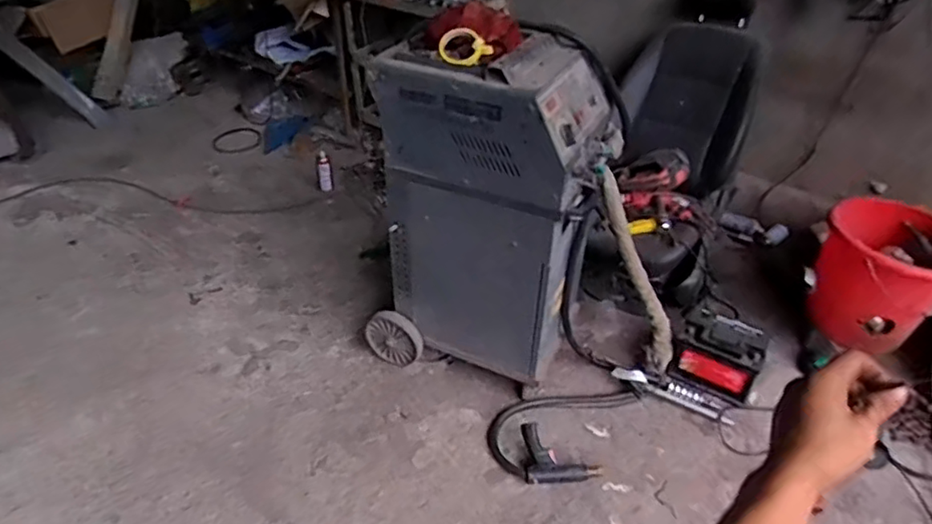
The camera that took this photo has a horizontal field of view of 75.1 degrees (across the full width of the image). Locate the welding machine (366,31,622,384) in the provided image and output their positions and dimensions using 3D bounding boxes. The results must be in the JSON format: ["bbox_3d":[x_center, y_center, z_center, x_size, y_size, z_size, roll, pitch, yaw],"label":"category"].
[{"bbox_3d":[0.058,-0.139,1.737,0.573,0.924,0.339,15,40,16],"label":"welding machine"}]

